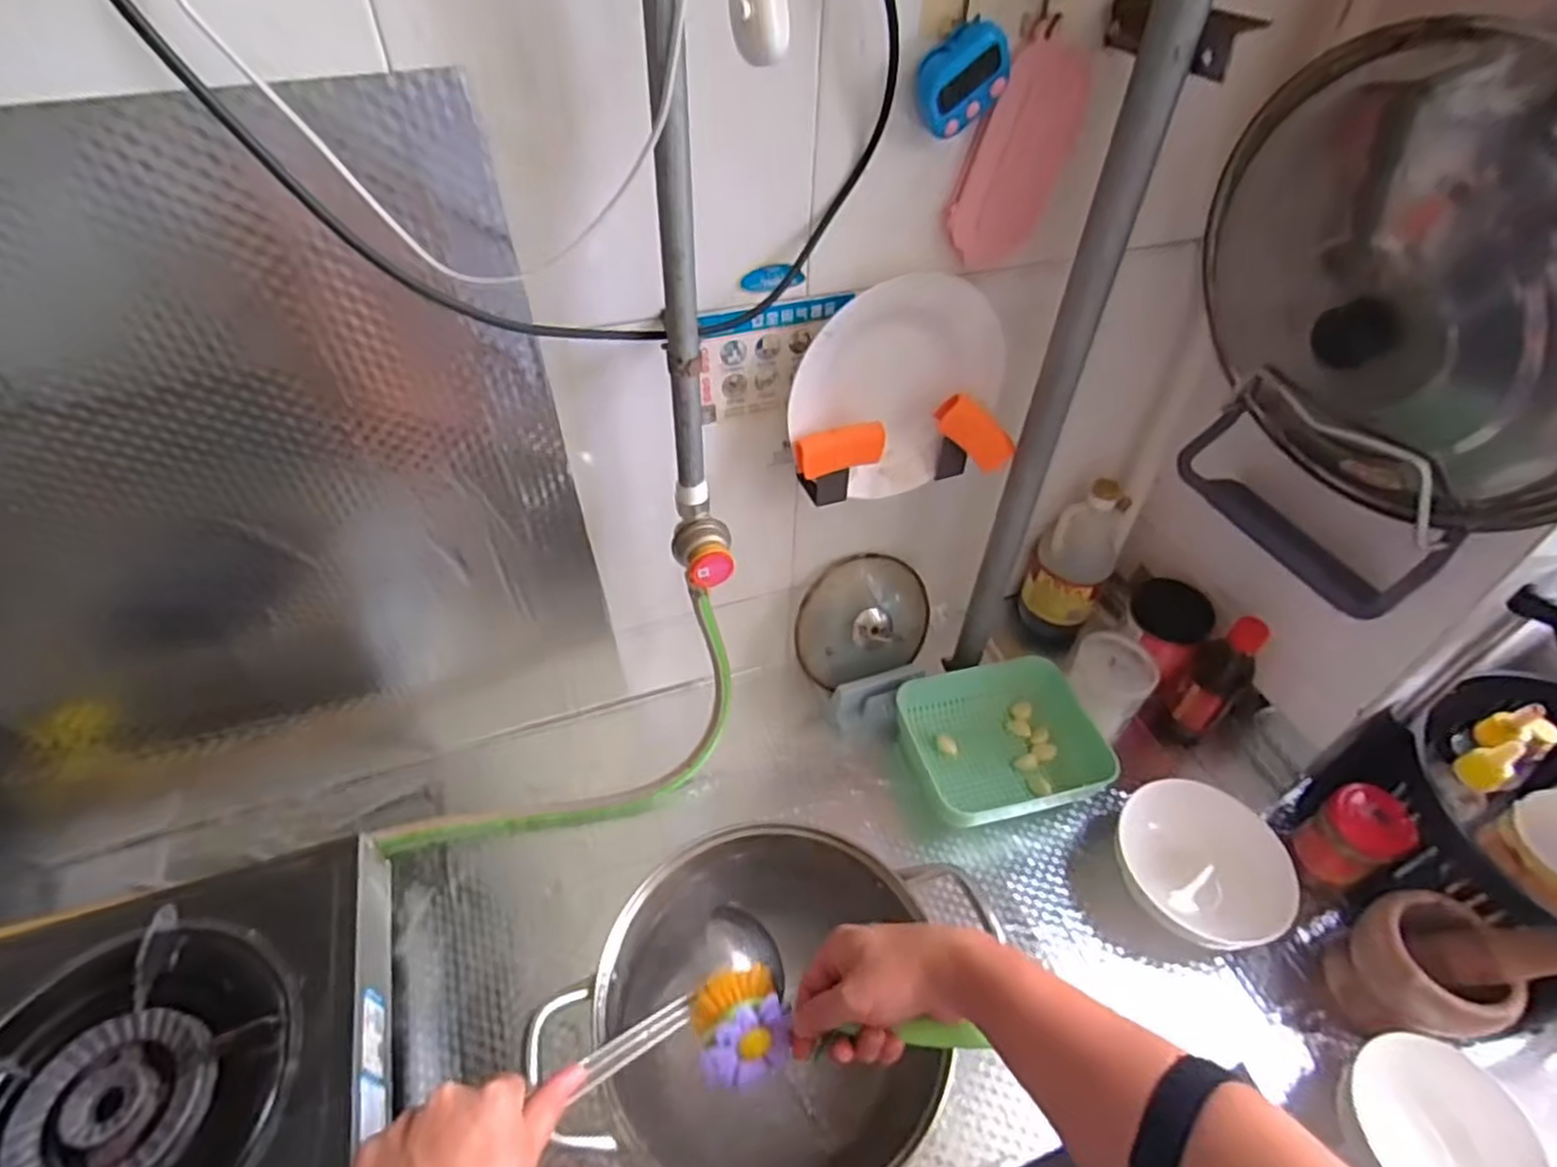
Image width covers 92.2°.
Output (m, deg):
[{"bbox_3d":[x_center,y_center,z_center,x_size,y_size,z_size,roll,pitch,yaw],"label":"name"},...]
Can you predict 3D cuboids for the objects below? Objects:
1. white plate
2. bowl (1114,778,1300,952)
[{"bbox_3d":[0.102,-0.162,0.642,0.194,0.184,0.032,-11,48,-12],"label":"white plate"},{"bbox_3d":[0.392,0.268,0.709,0.146,0.065,0.148,1,46,-1],"label":"bowl"}]

